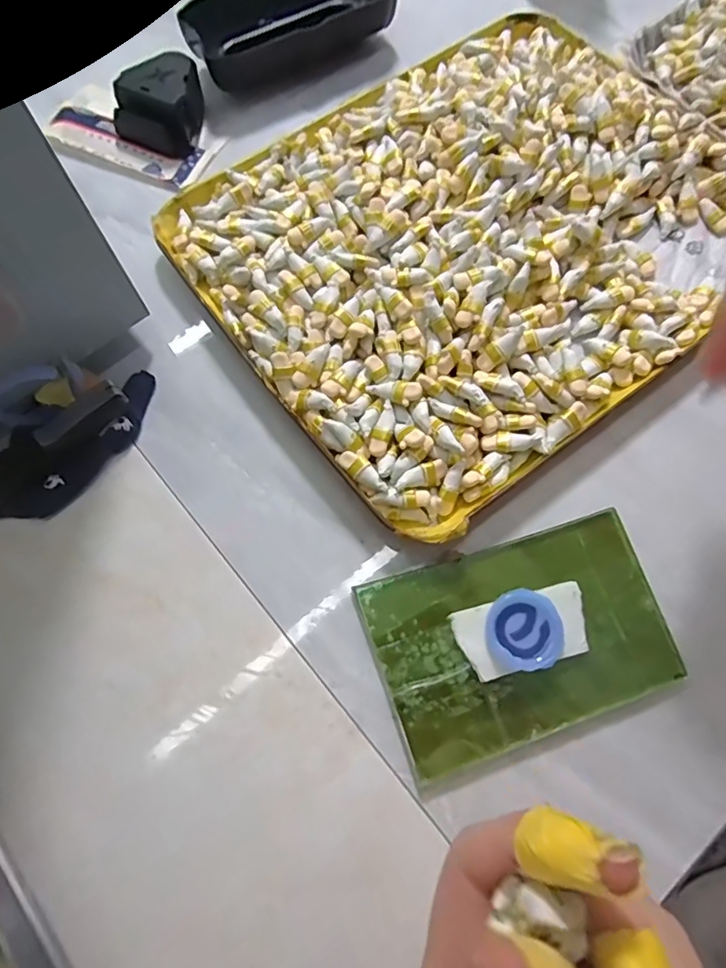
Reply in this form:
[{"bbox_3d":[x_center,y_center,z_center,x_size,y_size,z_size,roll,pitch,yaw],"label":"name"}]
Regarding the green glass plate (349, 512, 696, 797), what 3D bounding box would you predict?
[{"bbox_3d":[0.057,0.055,0.192,0.102,0.008,0.068,-18,72,-6],"label":"green glass plate"}]

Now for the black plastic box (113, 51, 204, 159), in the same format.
[{"bbox_3d":[-0.102,-0.193,0.270,0.039,0.020,0.047,16,72,6],"label":"black plastic box"}]

